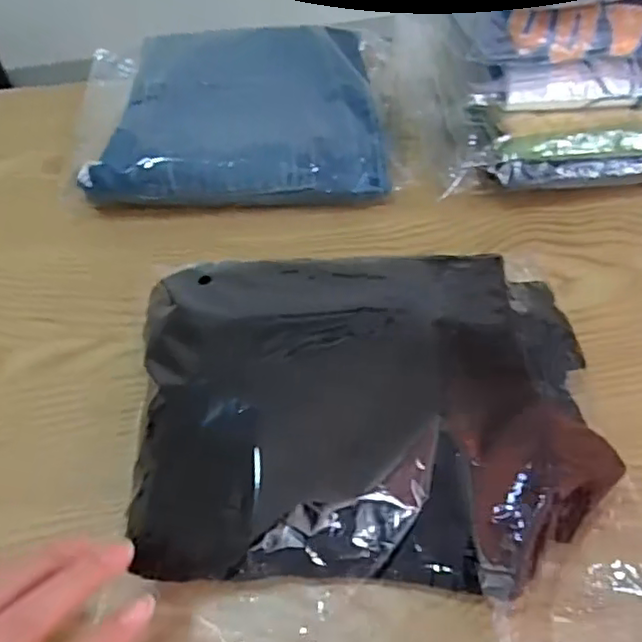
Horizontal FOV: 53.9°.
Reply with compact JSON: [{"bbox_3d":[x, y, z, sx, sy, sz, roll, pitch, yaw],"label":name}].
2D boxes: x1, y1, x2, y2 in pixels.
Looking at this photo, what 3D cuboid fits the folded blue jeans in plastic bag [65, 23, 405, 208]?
[{"bbox_3d":[-0.072,-0.178,0.539,0.264,0.051,0.212,-4,53,1],"label":"folded blue jeans in plastic bag"}]

